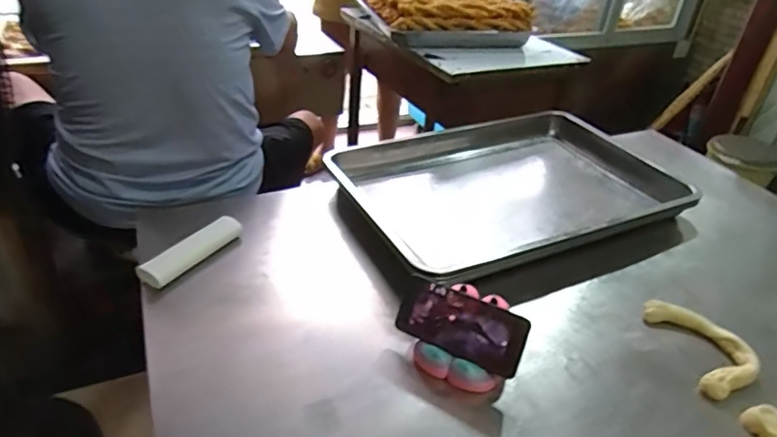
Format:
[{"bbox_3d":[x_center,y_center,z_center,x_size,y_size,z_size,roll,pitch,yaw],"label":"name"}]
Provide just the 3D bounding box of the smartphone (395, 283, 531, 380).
[{"bbox_3d":[0.087,0.130,0.629,0.155,0.073,0.011,20,1,20],"label":"smartphone"}]

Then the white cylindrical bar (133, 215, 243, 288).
[{"bbox_3d":[-0.297,0.049,0.785,0.046,0.031,0.172,24,39,27],"label":"white cylindrical bar"}]

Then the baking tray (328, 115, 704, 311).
[{"bbox_3d":[0.235,-0.062,0.968,0.662,0.080,0.417,-15,39,-25],"label":"baking tray"}]

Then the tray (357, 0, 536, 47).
[{"bbox_3d":[0.126,-0.583,1.395,0.350,0.113,0.479,-9,36,-17],"label":"tray"}]

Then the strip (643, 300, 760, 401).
[{"bbox_3d":[0.416,0.166,0.686,0.088,0.030,0.155,-4,35,-11],"label":"strip"}]

